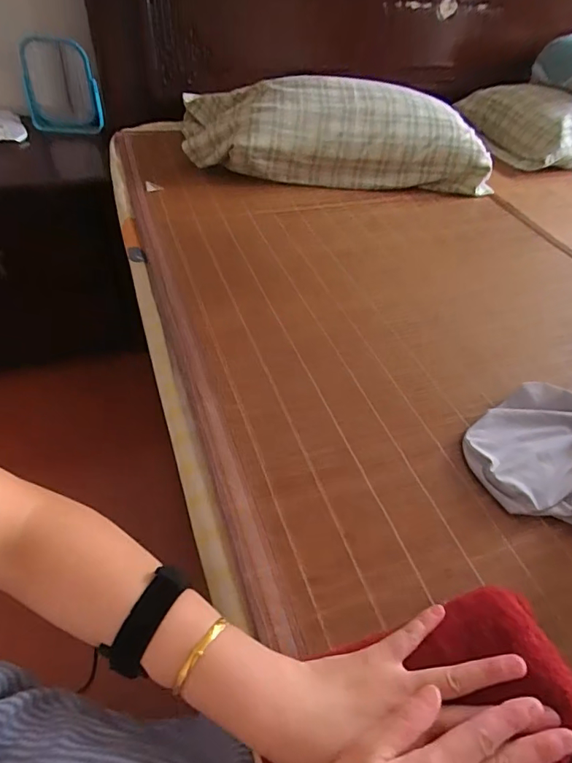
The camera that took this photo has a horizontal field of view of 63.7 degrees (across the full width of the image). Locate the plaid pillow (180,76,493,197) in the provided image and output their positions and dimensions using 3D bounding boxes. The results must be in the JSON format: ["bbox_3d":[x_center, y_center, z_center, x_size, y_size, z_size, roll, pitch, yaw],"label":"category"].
[{"bbox_3d":[0.098,-0.546,1.009,0.658,0.156,0.284,2,45,-4],"label":"plaid pillow"}]

